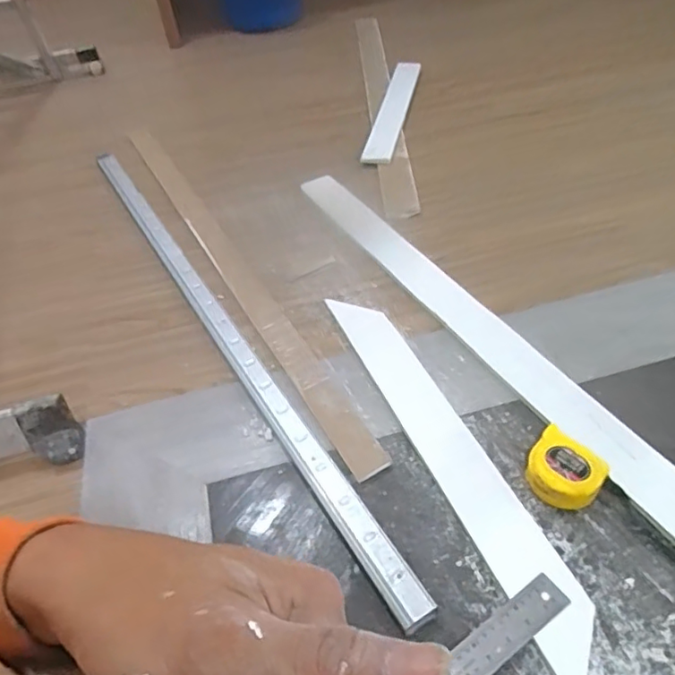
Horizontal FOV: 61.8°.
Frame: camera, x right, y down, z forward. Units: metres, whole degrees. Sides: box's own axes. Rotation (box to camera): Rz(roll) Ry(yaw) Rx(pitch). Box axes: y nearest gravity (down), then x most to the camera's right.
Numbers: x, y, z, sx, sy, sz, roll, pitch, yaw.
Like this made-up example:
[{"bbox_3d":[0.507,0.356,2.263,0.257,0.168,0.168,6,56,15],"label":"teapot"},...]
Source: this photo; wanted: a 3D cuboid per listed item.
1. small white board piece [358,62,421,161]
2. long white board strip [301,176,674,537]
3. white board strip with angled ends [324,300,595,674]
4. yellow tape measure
[{"bbox_3d":[0.135,-0.548,1.346,0.071,0.014,0.478,6,47,12],"label":"small white board piece"},{"bbox_3d":[0.236,0.006,0.817,0.089,0.018,1.092,-25,47,-16],"label":"long white board strip"},{"bbox_3d":[0.130,0.127,0.710,0.072,0.012,0.569,-20,46,-12],"label":"white board strip with angled ends"},{"bbox_3d":[0.257,0.157,0.641,0.078,0.043,0.081,28,55,30],"label":"yellow tape measure"}]

